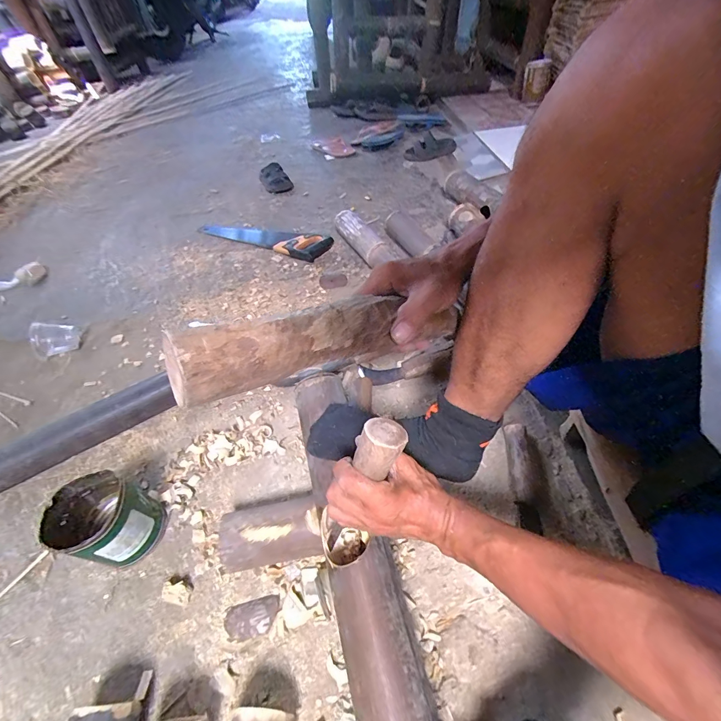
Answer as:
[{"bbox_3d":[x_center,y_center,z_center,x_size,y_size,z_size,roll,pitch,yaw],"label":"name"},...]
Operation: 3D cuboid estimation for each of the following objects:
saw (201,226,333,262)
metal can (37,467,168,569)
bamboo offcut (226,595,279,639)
[{"bbox_3d":[-0.297,-0.383,1.084,0.440,0.031,0.120,17,54,16],"label":"saw"},{"bbox_3d":[-0.357,0.225,0.500,0.107,0.121,0.099,-2,52,2],"label":"metal can"},{"bbox_3d":[-0.141,0.335,0.461,0.068,0.012,0.040,-12,49,-6],"label":"bamboo offcut"}]

